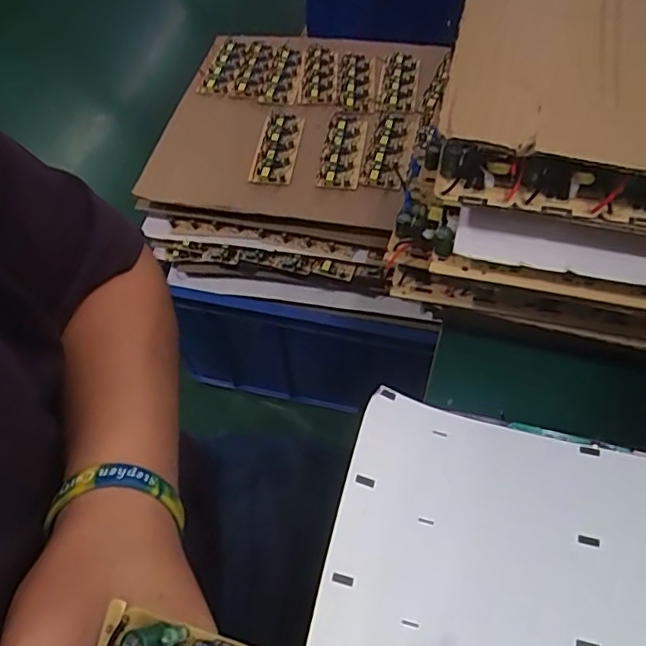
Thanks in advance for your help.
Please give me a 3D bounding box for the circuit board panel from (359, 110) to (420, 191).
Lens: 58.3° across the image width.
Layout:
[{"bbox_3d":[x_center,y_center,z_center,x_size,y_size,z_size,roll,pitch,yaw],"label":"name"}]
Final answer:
[{"bbox_3d":[0.096,-0.254,0.834,0.064,0.021,0.159,11,60,10],"label":"circuit board panel"}]

